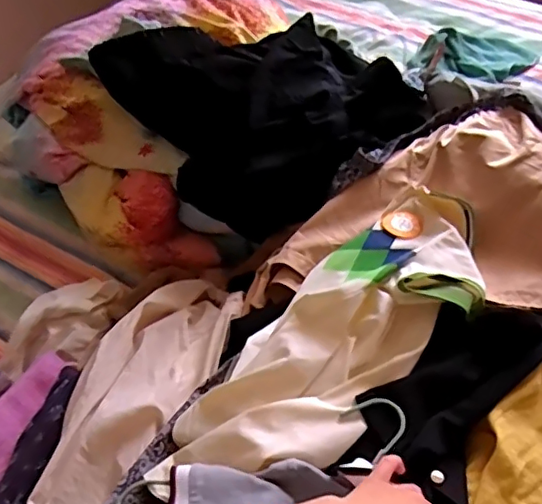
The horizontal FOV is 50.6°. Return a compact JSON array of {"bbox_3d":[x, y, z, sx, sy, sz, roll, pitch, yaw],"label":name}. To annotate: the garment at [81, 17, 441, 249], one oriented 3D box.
[{"bbox_3d":[-0.023,-0.227,0.913,0.344,0.187,0.386,-34,60,-21],"label":"garment"}]

